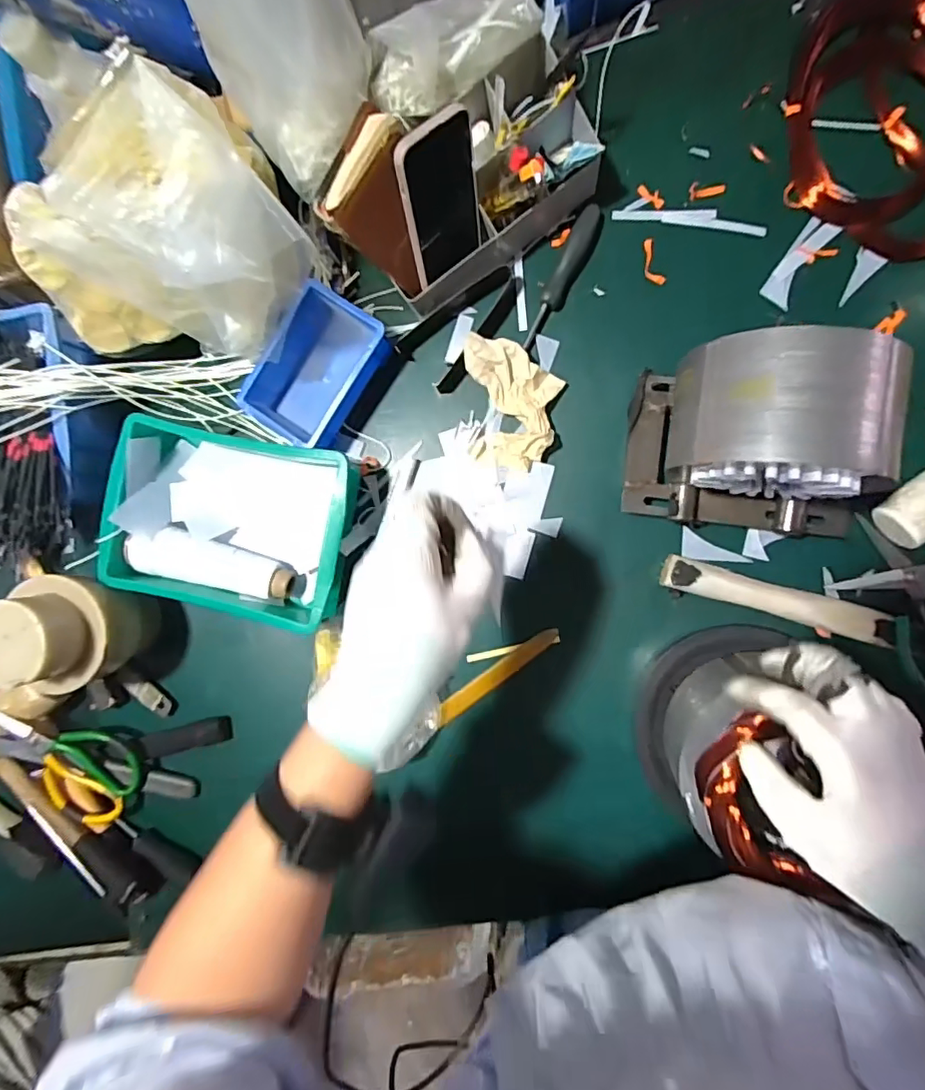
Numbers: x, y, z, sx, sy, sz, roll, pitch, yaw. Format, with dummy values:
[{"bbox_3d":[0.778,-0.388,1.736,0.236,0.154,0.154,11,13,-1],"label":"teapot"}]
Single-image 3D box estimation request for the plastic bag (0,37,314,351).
[{"bbox_3d":[-0.267,-0.276,0.488,0.241,0.151,0.167,5,92,8],"label":"plastic bag"}]

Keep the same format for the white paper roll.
[{"bbox_3d":[-0.264,0.021,0.588,0.167,0.052,0.050,15,93,7],"label":"white paper roll"}]

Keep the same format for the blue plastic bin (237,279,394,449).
[{"bbox_3d":[-0.149,-0.179,0.573,0.103,0.047,0.148,35,96,6],"label":"blue plastic bin"}]

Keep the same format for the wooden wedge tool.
[{"bbox_3d":[0.288,0.050,0.520,0.199,0.040,0.029,16,93,7],"label":"wooden wedge tool"}]

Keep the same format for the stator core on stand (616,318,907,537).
[{"bbox_3d":[0.252,-0.082,0.453,0.201,0.186,0.138,4,92,8],"label":"stator core on stand"}]

